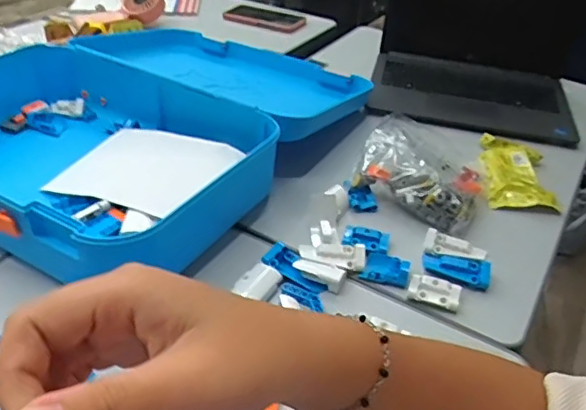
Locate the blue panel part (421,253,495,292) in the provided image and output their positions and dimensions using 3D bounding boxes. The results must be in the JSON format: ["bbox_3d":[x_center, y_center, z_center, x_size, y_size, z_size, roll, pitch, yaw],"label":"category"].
[{"bbox_3d":[0.175,0.067,0.604,0.072,0.014,0.036,23,40,23],"label":"blue panel part"}]

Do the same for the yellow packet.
[{"bbox_3d":[0.300,-0.045,0.764,0.085,0.025,0.153,6,36,2],"label":"yellow packet"}]

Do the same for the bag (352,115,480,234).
[{"bbox_3d":[0.166,-0.052,0.716,0.145,0.053,0.159,18,38,17],"label":"bag"}]

